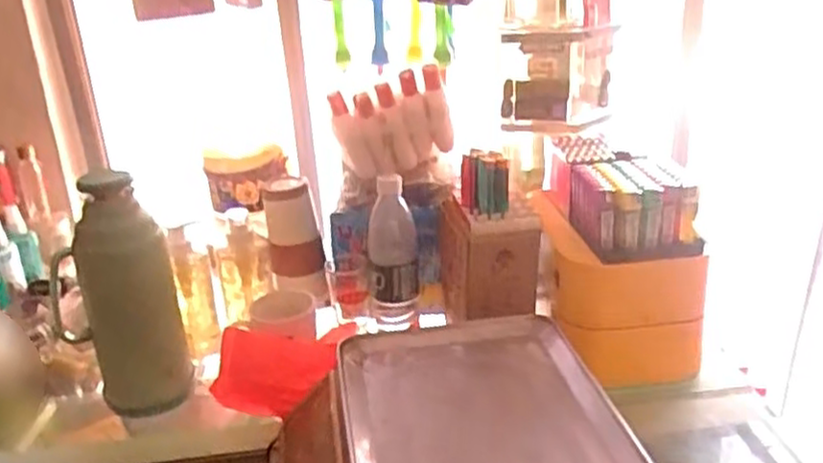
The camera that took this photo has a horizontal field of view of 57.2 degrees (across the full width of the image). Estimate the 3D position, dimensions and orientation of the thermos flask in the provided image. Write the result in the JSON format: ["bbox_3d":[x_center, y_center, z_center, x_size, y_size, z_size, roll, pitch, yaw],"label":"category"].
[{"bbox_3d":[-0.343,0.072,0.875,0.131,0.287,0.108,-15,26,-24],"label":"thermos flask"}]

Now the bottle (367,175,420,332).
[{"bbox_3d":[-0.025,0.027,0.990,0.064,0.202,0.056,-4,24,-1],"label":"bottle"}]

